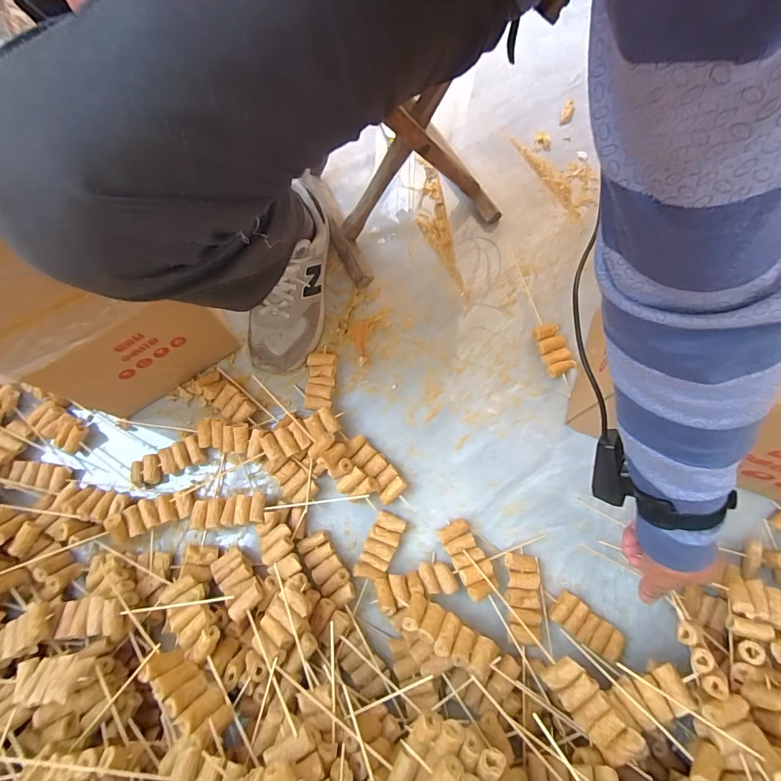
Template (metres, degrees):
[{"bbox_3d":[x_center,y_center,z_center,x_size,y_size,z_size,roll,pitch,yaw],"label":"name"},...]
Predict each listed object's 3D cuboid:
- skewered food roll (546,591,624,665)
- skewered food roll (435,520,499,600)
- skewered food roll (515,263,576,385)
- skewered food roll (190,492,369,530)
[{"bbox_3d":[0.232,0.277,0.484,0.081,0.027,0.037,34,75,12],"label":"skewered food roll"},{"bbox_3d":[0.094,0.204,0.501,0.039,0.015,0.091,-25,57,-7],"label":"skewered food roll"},{"bbox_3d":[0.224,-0.103,0.613,0.040,0.019,0.192,-15,71,-4],"label":"skewered food roll"},{"bbox_3d":[-0.143,0.148,0.521,0.219,0.031,0.036,-5,71,-1],"label":"skewered food roll"}]

